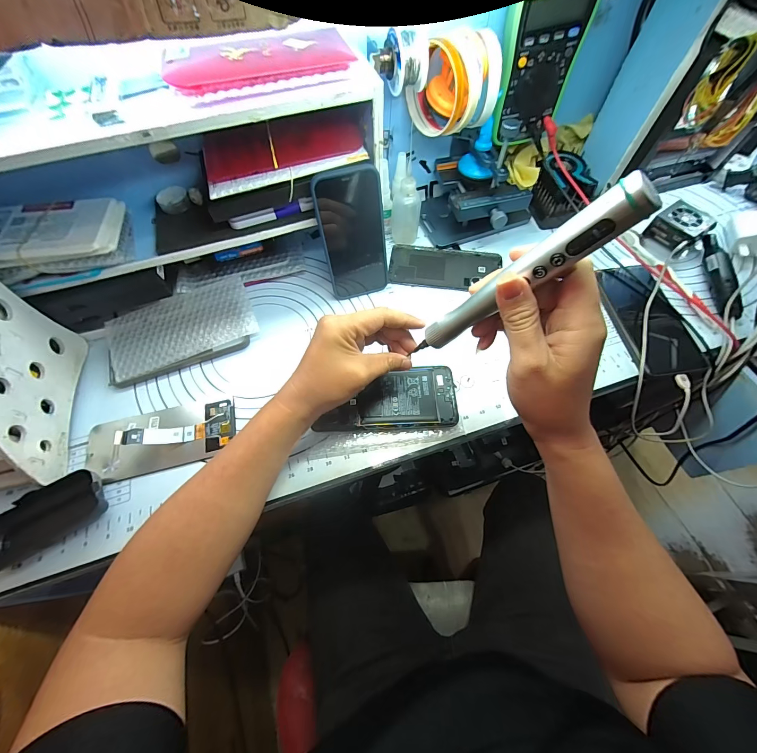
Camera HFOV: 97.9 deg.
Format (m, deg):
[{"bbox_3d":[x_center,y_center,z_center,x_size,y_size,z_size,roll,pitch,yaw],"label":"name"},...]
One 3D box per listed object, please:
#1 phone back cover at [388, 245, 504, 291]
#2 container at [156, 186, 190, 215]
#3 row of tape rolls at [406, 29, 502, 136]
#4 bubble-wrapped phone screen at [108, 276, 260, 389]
[{"bbox_3d":[0.092,-0.155,0.465,0.150,0.009,0.071,8,63,5],"label":"phone back cover"},{"bbox_3d":[-0.245,-0.211,0.395,0.034,0.017,0.034,0,62,1],"label":"container"},{"bbox_3d":[0.084,-0.324,0.367,0.052,0.080,0.097,-38,68,-17],"label":"row of tape rolls"},{"bbox_3d":[-0.247,-0.059,0.417,0.174,0.027,0.097,-21,64,-10],"label":"bubble-wrapped phone screen"}]

